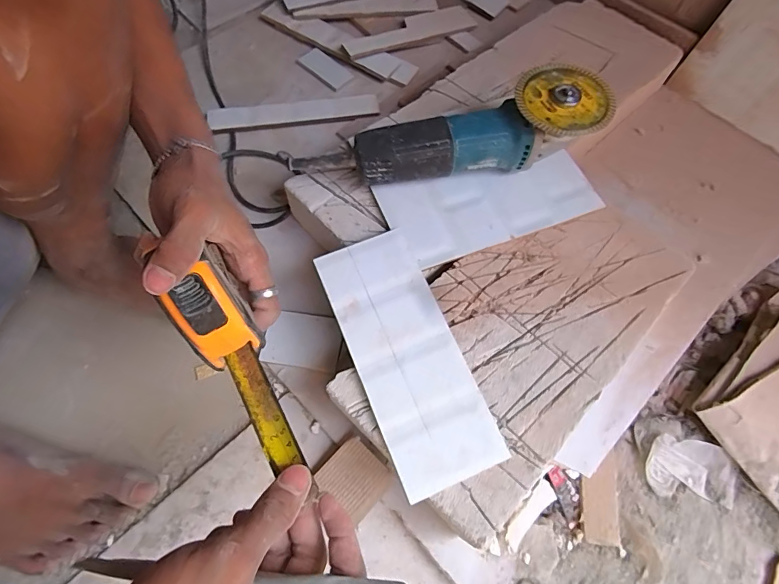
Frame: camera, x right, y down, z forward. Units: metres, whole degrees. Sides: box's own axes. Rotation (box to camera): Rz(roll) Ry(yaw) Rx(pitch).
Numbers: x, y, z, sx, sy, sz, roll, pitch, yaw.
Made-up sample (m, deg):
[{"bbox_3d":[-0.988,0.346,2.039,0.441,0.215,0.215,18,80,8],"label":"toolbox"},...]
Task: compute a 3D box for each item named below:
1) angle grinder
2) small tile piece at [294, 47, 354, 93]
[{"bbox_3d":[0.096,-0.164,0.453,0.264,0.090,0.089,-13,69,-10],"label":"angle grinder"},{"bbox_3d":[-0.103,-0.355,0.659,0.094,0.010,0.043,43,72,14],"label":"small tile piece"}]

